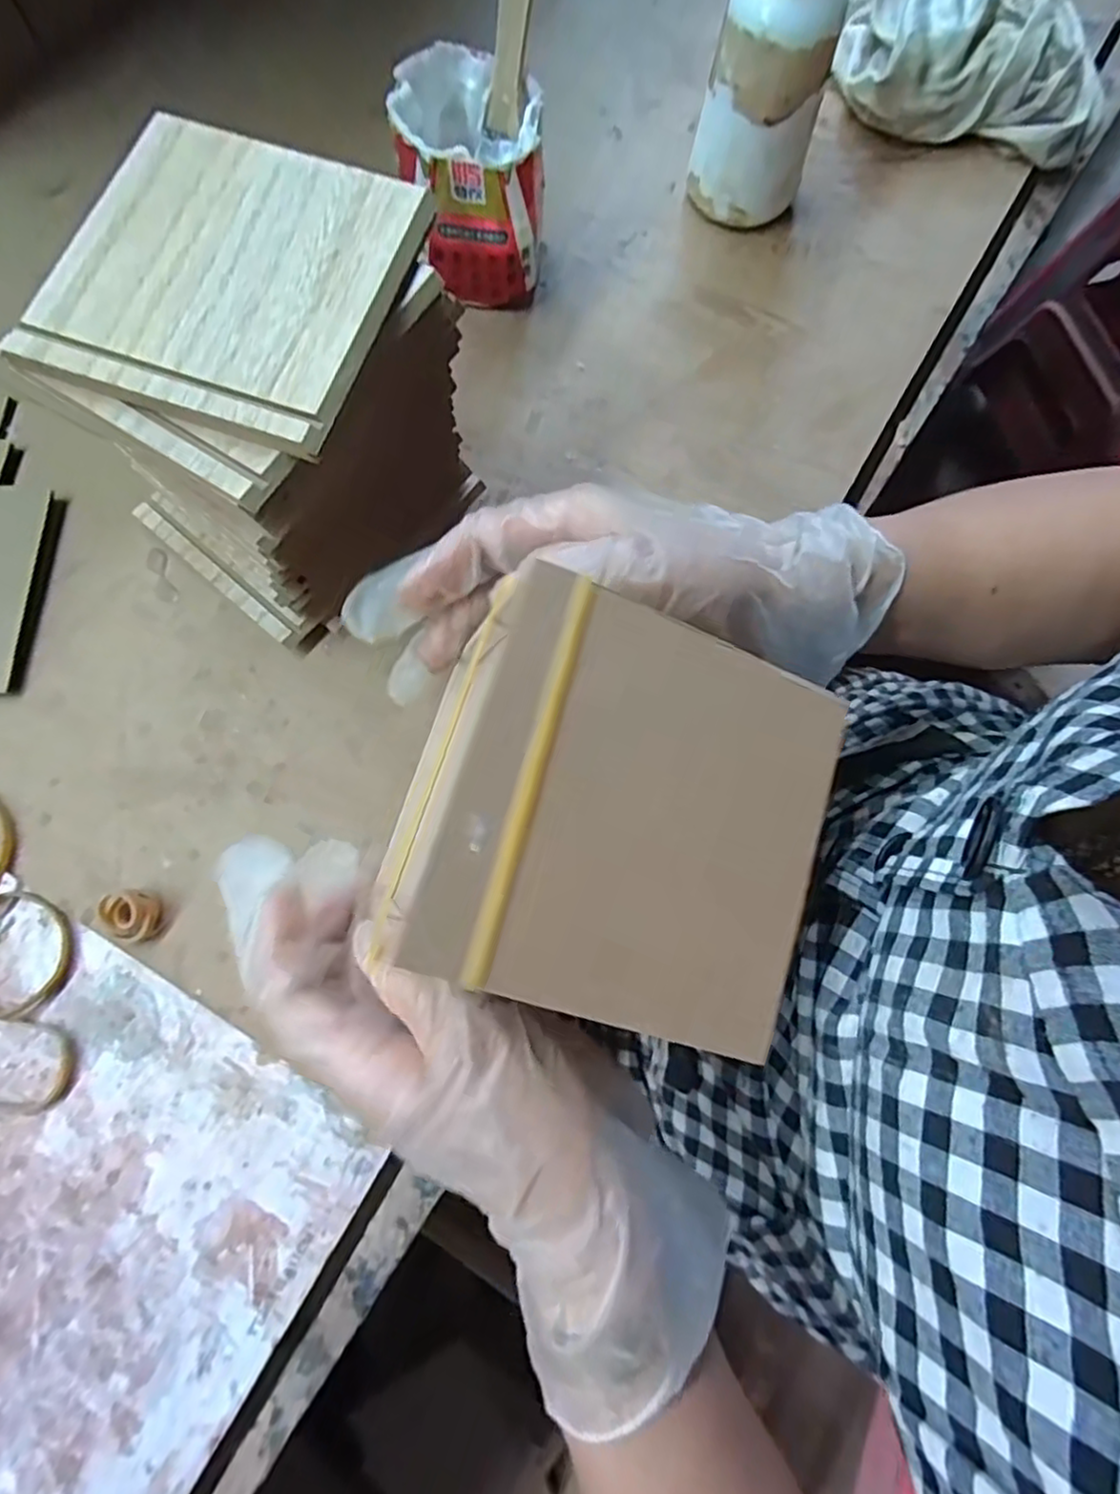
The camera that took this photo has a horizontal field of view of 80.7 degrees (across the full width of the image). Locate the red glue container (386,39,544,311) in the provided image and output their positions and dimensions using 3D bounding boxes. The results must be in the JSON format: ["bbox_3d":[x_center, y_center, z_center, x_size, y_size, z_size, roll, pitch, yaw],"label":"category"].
[{"bbox_3d":[-0.042,-0.283,0.334,0.064,0.080,0.068,0,76,-2],"label":"red glue container"}]

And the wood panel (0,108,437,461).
[{"bbox_3d":[-0.112,-0.157,0.219,0.107,0.007,0.107,18,76,3],"label":"wood panel"}]

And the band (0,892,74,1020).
[{"bbox_3d":[-0.233,0.089,0.278,0.051,0.005,0.047,0,76,-2],"label":"band"}]

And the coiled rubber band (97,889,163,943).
[{"bbox_3d":[-0.181,0.071,0.277,0.019,0.013,0.021,-4,76,-3],"label":"coiled rubber band"}]

